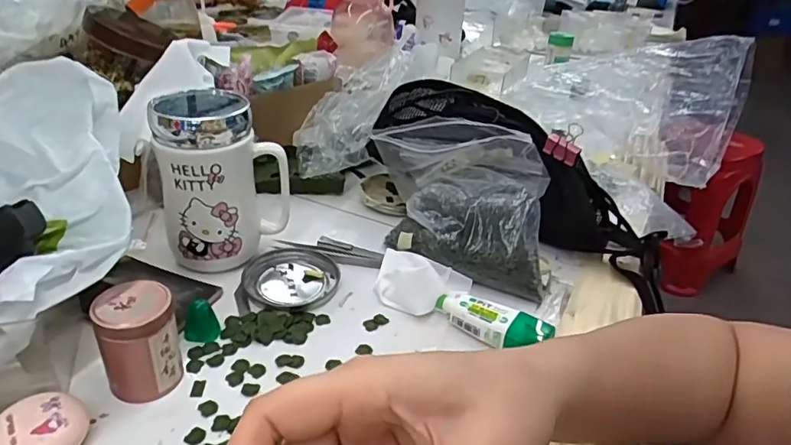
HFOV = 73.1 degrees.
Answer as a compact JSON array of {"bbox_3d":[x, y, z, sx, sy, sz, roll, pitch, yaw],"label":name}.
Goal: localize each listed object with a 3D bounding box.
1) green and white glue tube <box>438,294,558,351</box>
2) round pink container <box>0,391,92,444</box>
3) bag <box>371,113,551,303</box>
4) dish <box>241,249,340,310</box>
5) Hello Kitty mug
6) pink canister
[{"bbox_3d":[0.071,0.075,0.405,0.089,0.021,0.025,23,36,29],"label":"green and white glue tube"},{"bbox_3d":[-0.199,0.120,0.299,0.048,0.026,0.040,-22,40,-37],"label":"round pink container"},{"bbox_3d":[0.054,-0.028,0.487,0.173,0.106,0.110,13,32,13],"label":"bag"},{"bbox_3d":[-0.089,0.049,0.450,0.076,0.008,0.079,3,31,-2],"label":"dish"},{"bbox_3d":[-0.146,-0.032,0.447,0.097,0.141,0.063,-18,37,-32],"label":"Hello Kitty mug"},{"bbox_3d":[-0.161,0.076,0.336,0.044,0.069,0.038,-15,36,-29],"label":"pink canister"}]

